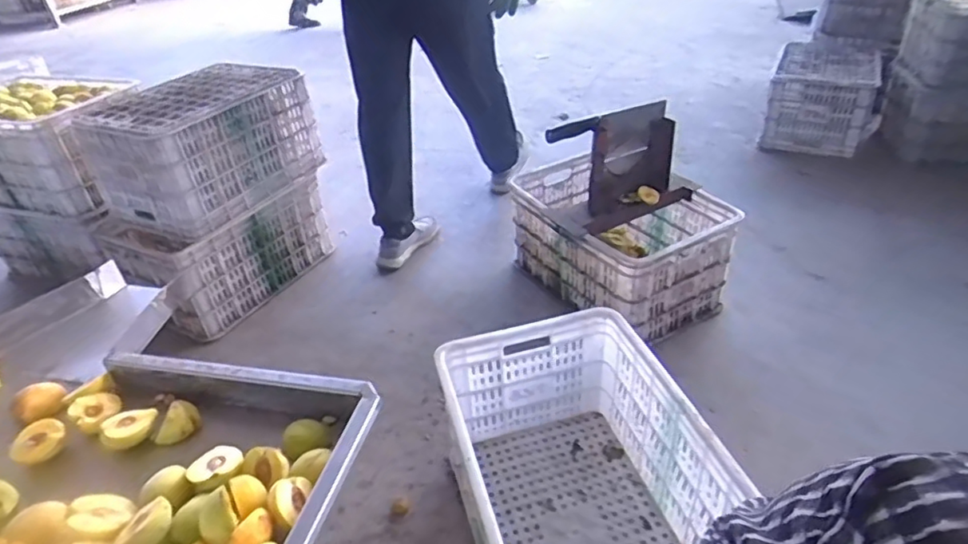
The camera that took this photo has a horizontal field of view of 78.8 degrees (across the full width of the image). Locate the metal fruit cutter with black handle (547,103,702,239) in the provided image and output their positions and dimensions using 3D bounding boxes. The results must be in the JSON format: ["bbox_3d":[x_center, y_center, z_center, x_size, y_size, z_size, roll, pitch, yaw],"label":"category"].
[{"bbox_3d":[0.301,-0.231,1.313,0.340,0.258,0.122,-14,36,-13],"label":"metal fruit cutter with black handle"}]

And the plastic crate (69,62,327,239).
[{"bbox_3d":[-0.706,-0.336,1.528,0.317,0.260,0.475,17,41,29],"label":"plastic crate"}]

